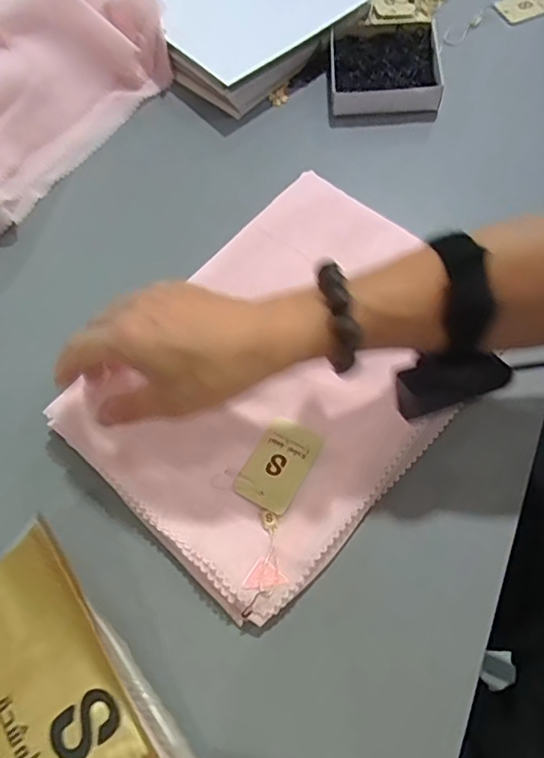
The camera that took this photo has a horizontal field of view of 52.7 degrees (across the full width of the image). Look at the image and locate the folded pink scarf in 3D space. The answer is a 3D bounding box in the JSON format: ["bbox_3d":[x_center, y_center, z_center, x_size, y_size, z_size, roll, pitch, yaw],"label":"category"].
[{"bbox_3d":[0.016,-0.011,0.409,0.215,0.037,0.305,39,73,19],"label":"folded pink scarf"}]

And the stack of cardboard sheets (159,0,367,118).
[{"bbox_3d":[-0.057,-0.417,0.597,0.198,0.037,0.279,-40,69,-14],"label":"stack of cardboard sheets"}]

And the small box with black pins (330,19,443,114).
[{"bbox_3d":[0.111,-0.315,0.547,0.104,0.026,0.112,0,65,4],"label":"small box with black pins"}]

